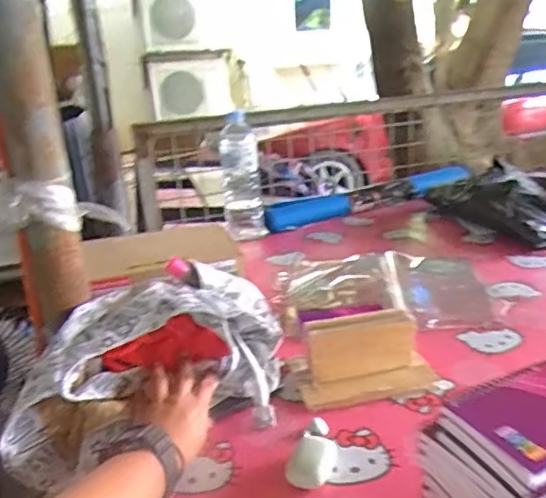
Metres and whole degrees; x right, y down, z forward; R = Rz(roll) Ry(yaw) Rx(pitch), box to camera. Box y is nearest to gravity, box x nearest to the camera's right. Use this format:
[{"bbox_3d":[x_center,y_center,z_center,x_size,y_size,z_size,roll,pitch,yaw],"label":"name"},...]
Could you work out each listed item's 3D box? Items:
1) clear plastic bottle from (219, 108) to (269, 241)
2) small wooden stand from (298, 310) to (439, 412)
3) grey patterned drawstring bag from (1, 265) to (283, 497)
[{"bbox_3d":[-0.068,-0.148,1.196,0.080,0.259,0.070,-7,20,-6],"label":"clear plastic bottle"},{"bbox_3d":[0.110,0.126,0.648,0.152,0.084,0.059,-11,20,-14],"label":"small wooden stand"},{"bbox_3d":[-0.133,0.127,0.641,0.279,0.127,0.235,-7,20,-6],"label":"grey patterned drawstring bag"}]

